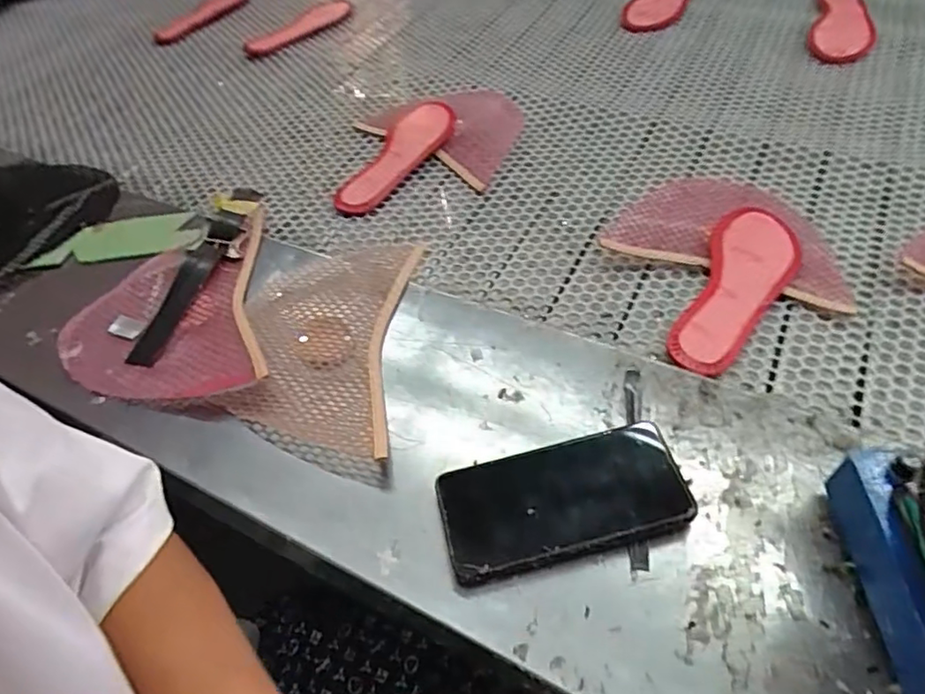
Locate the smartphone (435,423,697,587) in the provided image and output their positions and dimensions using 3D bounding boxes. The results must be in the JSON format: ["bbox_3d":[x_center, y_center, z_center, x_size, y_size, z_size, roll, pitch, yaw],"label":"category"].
[{"bbox_3d":[0.069,0.103,0.411,0.165,0.013,0.079,-13,57,-3],"label":"smartphone"}]

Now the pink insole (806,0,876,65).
[{"bbox_3d":[0.551,-0.468,0.866,0.081,0.025,0.200,16,54,18],"label":"pink insole"}]

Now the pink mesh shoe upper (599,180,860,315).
[{"bbox_3d":[0.278,-0.125,0.619,0.230,0.015,0.164,18,54,20],"label":"pink mesh shoe upper"}]

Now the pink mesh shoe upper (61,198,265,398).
[{"bbox_3d":[-0.274,-0.028,0.558,0.177,0.019,0.216,-15,51,-4],"label":"pink mesh shoe upper"}]

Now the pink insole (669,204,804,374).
[{"bbox_3d":[0.260,-0.061,0.561,0.076,0.021,0.237,24,56,23],"label":"pink insole"}]

